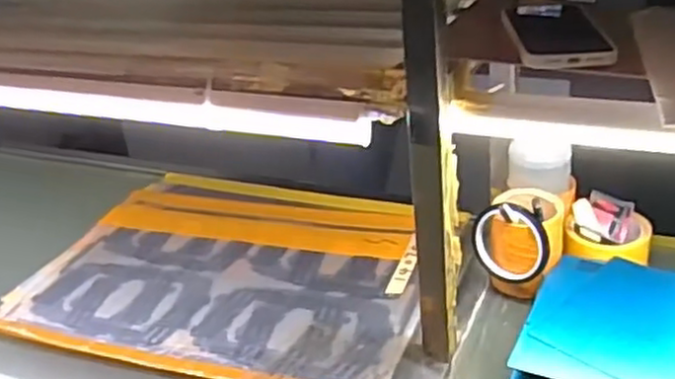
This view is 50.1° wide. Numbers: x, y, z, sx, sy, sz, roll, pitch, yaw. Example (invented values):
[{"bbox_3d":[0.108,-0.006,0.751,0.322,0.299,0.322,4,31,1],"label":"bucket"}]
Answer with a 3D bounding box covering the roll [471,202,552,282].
[{"bbox_3d":[0.189,0.061,0.804,0.021,0.092,0.090,-22,59,-44],"label":"roll"}]

